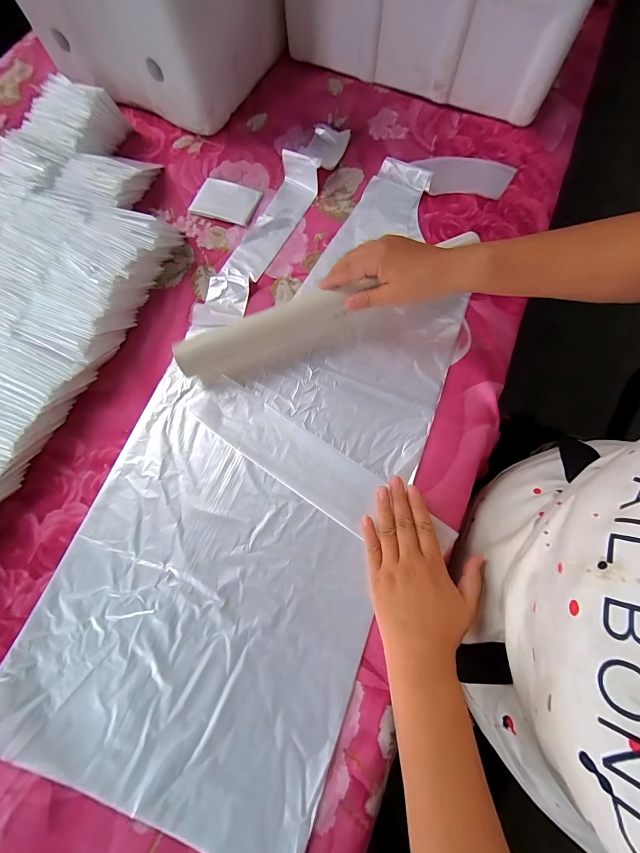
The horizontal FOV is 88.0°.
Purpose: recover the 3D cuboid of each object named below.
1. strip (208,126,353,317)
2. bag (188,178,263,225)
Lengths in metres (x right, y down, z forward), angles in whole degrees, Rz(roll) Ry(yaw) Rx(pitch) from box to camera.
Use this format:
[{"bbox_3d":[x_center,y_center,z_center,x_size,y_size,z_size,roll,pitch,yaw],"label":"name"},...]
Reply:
[{"bbox_3d":[-0.052,-0.289,0.441,0.059,0.028,0.333,27,79,8],"label":"strip"},{"bbox_3d":[-0.128,-0.309,0.453,0.084,0.008,0.060,15,75,5],"label":"bag"}]

